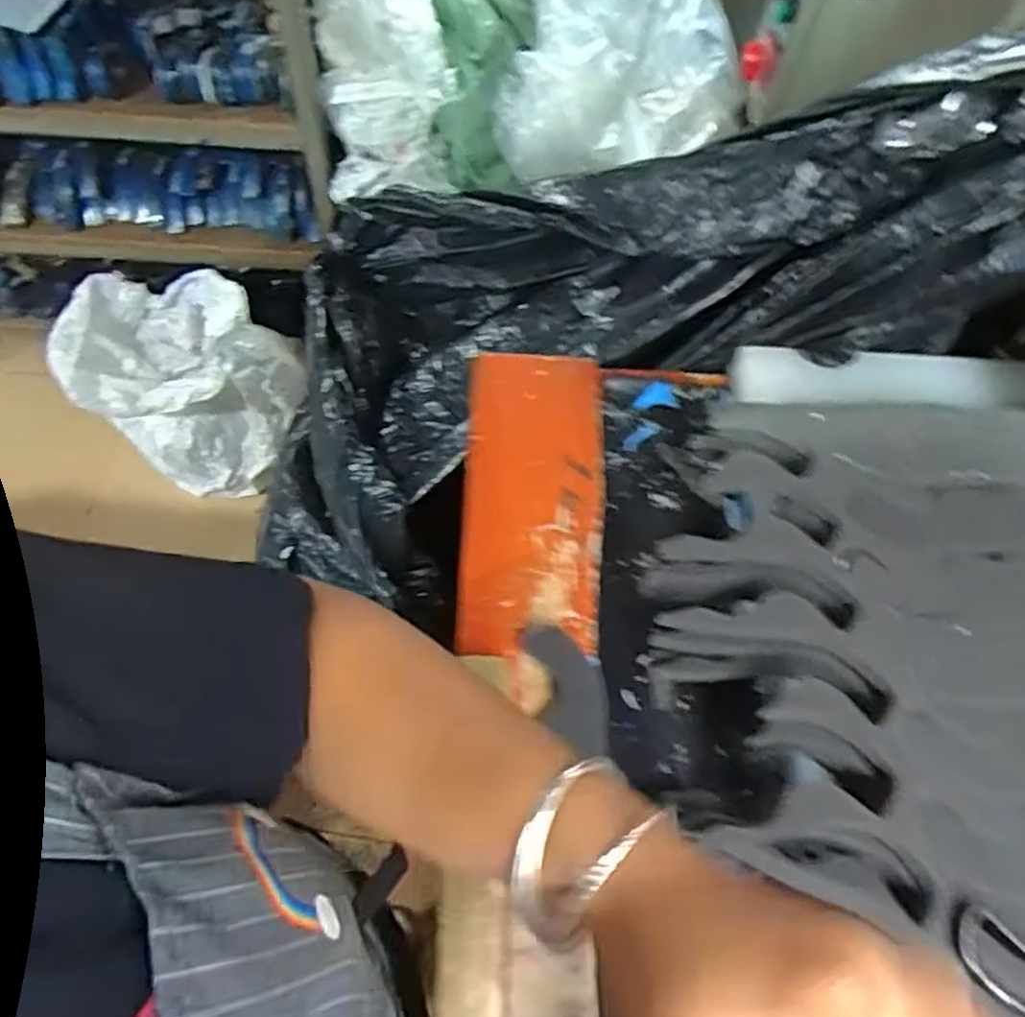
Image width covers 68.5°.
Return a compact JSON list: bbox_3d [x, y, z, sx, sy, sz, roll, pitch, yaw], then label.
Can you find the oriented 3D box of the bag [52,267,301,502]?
[{"bbox_3d":[-0.649,-0.260,1.479,0.430,0.456,0.282,25,63,11],"label":"bag"}]

